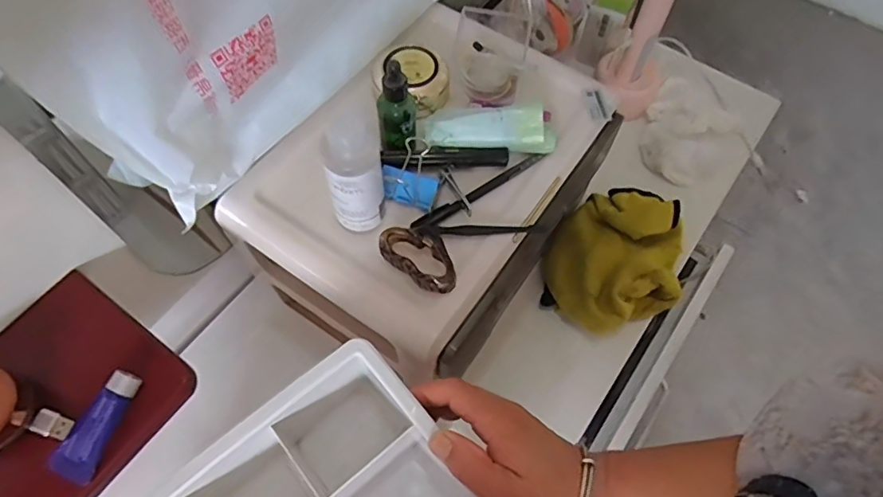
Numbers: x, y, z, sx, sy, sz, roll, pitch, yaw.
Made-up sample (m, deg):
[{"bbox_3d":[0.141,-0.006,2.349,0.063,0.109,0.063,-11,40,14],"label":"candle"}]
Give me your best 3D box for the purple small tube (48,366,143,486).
[{"bbox_3d":[-0.218,0.110,0.352,0.027,0.014,0.068,21,65,10],"label":"purple small tube"}]

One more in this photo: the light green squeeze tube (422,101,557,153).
[{"bbox_3d":[0.043,-0.106,0.489,0.113,0.034,0.026,2,64,1],"label":"light green squeeze tube"}]

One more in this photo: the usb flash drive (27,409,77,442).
[{"bbox_3d":[-0.246,0.112,0.356,0.026,0.005,0.015,17,65,8],"label":"usb flash drive"}]

